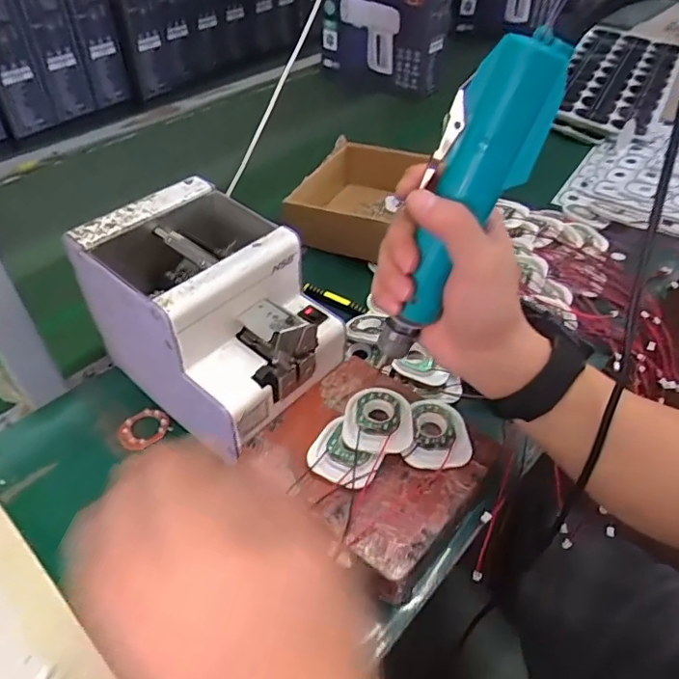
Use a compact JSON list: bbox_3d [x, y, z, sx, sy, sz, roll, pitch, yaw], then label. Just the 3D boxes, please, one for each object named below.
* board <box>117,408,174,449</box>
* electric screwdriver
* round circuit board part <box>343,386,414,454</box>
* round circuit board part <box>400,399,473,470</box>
[{"bbox_3d":[-0.163,0.073,0.449,0.040,0.004,0.033,-20,49,-20],"label":"board"},{"bbox_3d":[0.062,-0.064,0.304,0.035,0.197,0.033,-7,41,-42],"label":"electric screwdriver"},{"bbox_3d":[0.029,0.057,0.391,0.049,0.008,0.056,5,46,3],"label":"round circuit board part"},{"bbox_3d":[0.071,0.069,0.393,0.046,0.010,0.057,6,46,4],"label":"round circuit board part"}]

